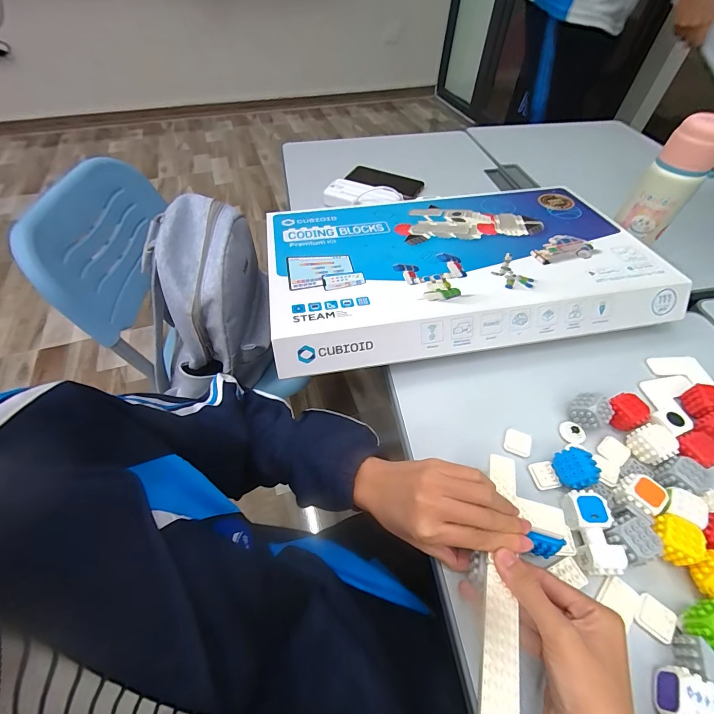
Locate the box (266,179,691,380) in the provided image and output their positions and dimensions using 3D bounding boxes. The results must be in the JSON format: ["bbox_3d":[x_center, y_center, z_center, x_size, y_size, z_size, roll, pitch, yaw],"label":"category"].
[{"bbox_3d":[0.143,-0.141,0.533,0.546,0.068,0.331,-8,53,-8],"label":"box"}]

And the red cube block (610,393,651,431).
[{"bbox_3d":[0.310,0.067,0.405,0.033,0.034,0.037,-24,57,-19],"label":"red cube block"}]

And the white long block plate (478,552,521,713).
[{"bbox_3d":[0.100,0.202,0.242,0.026,0.004,0.104,14,46,9],"label":"white long block plate"}]

